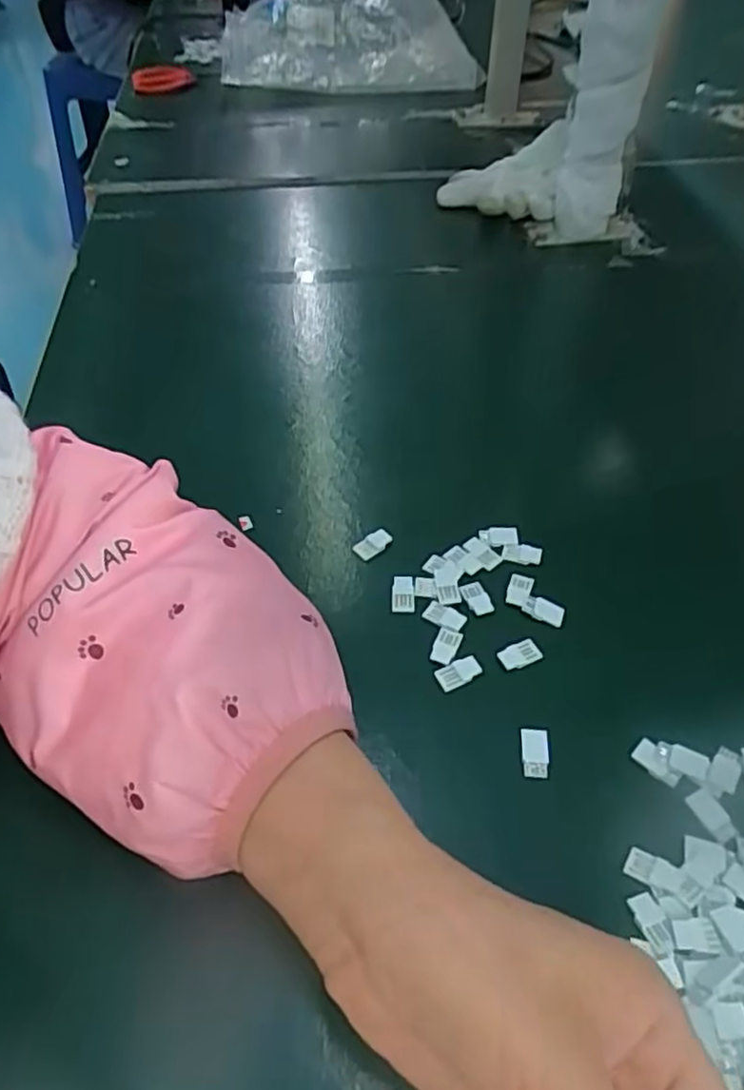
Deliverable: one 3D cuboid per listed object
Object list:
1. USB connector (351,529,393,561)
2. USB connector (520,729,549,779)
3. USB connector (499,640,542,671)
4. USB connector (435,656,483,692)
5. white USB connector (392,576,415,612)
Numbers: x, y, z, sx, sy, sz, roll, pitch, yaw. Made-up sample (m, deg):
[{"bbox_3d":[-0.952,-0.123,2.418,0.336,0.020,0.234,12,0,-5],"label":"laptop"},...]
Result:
[{"bbox_3d":[0.001,-0.001,0.390,0.022,0.006,0.011,-28,54,-22],"label":"USB connector"},{"bbox_3d":[0.072,0.092,0.311,0.012,0.006,0.020,2,49,3],"label":"USB connector"},{"bbox_3d":[0.072,0.053,0.344,0.021,0.004,0.011,-19,51,-15],"label":"USB connector"},{"bbox_3d":[0.042,0.061,0.338,0.021,0.004,0.011,-19,51,-15],"label":"USB connector"},{"bbox_3d":[0.016,0.025,0.369,0.011,0.004,0.022,1,49,2],"label":"white USB connector"}]

